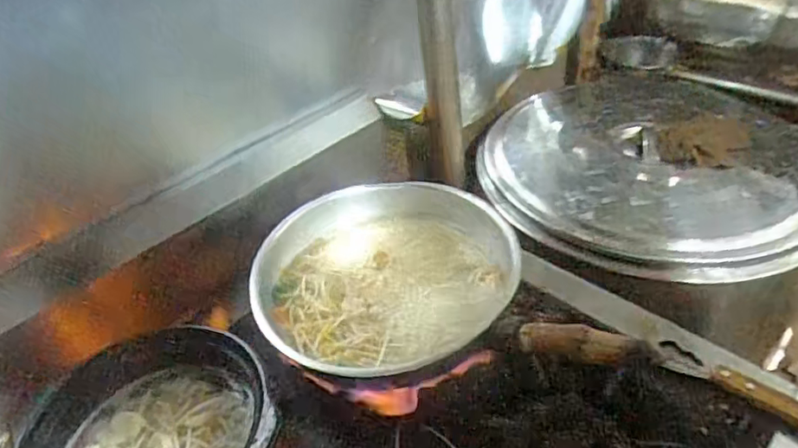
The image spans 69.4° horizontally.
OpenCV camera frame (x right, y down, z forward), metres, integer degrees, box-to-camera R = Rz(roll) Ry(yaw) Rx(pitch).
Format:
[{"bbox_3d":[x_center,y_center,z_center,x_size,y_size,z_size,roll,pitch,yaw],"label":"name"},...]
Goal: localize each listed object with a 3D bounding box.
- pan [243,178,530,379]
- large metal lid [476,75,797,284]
[{"bbox_3d":[-0.011,0.069,0.713,0.322,0.081,0.316,-20,41,-17],"label":"pan"},{"bbox_3d":[0.423,-0.105,0.933,0.567,0.060,0.498,-4,39,3],"label":"large metal lid"}]

